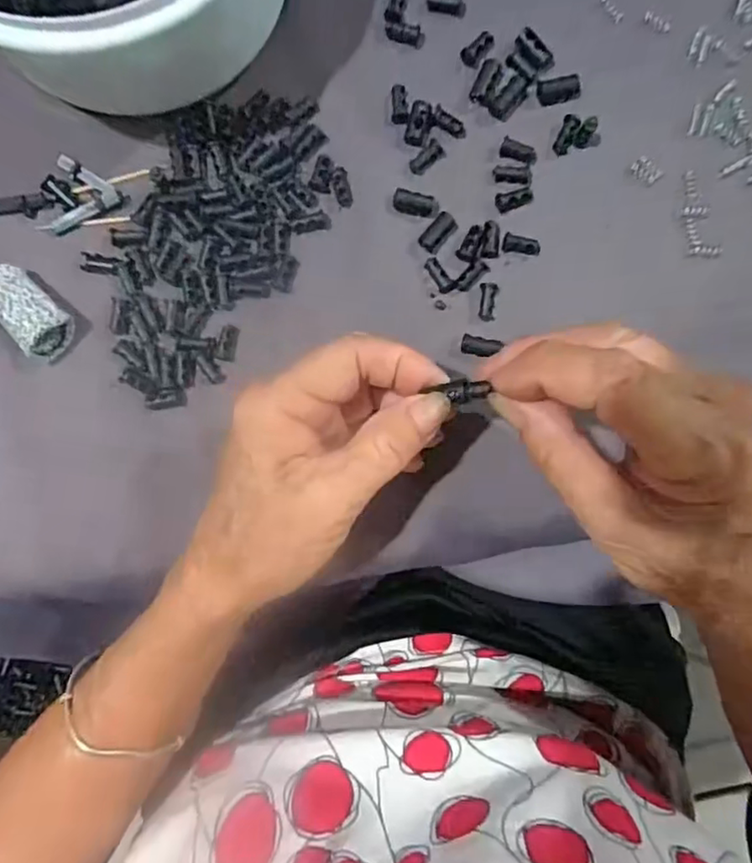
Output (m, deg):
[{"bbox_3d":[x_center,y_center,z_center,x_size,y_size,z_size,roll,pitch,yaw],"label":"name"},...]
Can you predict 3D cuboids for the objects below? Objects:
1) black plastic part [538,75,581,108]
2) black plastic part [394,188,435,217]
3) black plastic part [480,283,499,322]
[{"bbox_3d":[0.087,-0.160,0.276,0.022,0.005,0.011,-13,91,0],"label":"black plastic part"},{"bbox_3d":[0.018,-0.107,0.277,0.018,0.005,0.009,12,90,0],"label":"black plastic part"},{"bbox_3d":[0.053,-0.061,0.278,0.008,0.004,0.017,2,90,0],"label":"black plastic part"}]

